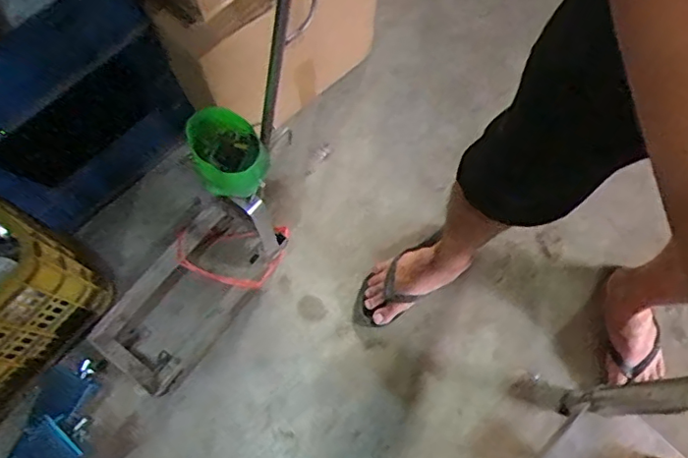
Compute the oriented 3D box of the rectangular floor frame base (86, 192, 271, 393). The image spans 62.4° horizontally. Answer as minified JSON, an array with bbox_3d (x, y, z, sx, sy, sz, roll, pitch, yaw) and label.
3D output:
[{"bbox_3d":[-0.299,0.130,1.129,0.198,0.093,0.382,33,75,11],"label":"rectangular floor frame base"}]

